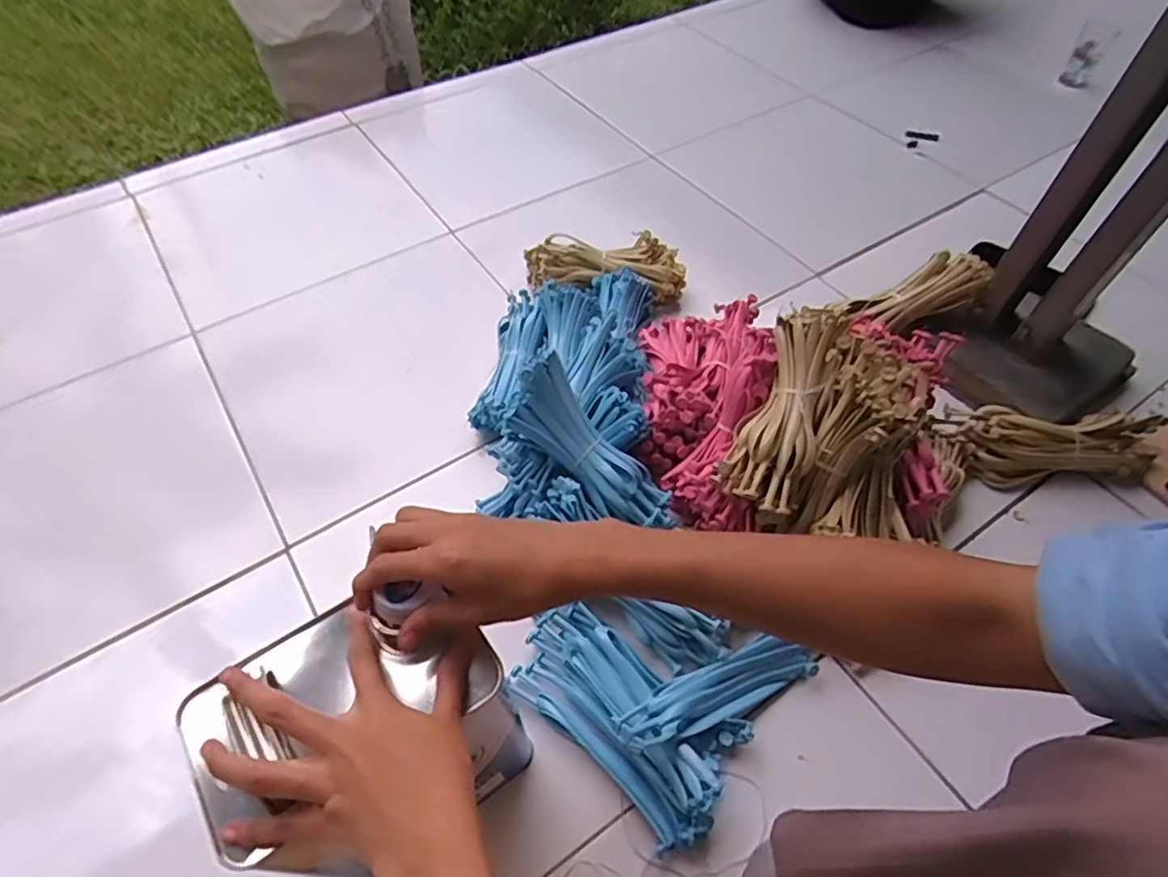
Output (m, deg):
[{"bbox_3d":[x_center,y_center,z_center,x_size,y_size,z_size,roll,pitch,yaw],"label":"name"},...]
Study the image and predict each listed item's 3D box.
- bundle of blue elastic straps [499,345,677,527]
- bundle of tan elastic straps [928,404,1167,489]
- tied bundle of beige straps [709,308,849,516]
[{"bbox_3d":[0.013,0.010,0.659,0.211,0.054,0.100,46,62,-4],"label":"bundle of blue elastic straps"},{"bbox_3d":[0.524,0.010,0.730,0.234,0.053,0.075,4,54,3],"label":"bundle of tan elastic straps"},{"bbox_3d":[0.193,-0.030,0.617,0.074,0.043,0.199,22,78,15],"label":"tied bundle of beige straps"}]

